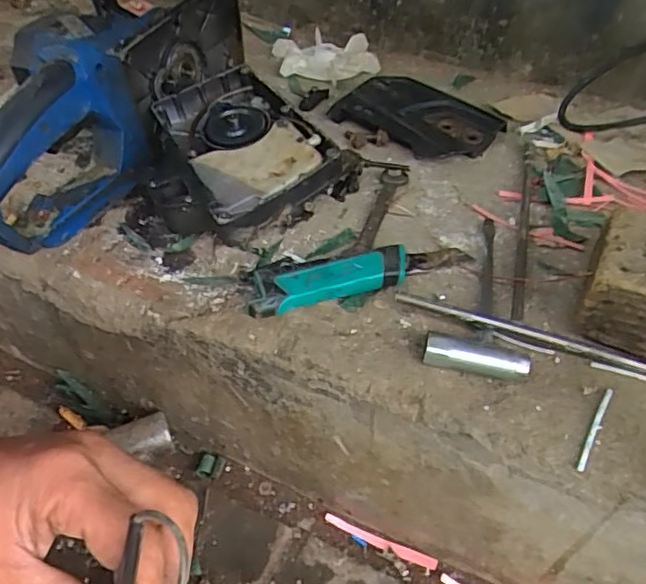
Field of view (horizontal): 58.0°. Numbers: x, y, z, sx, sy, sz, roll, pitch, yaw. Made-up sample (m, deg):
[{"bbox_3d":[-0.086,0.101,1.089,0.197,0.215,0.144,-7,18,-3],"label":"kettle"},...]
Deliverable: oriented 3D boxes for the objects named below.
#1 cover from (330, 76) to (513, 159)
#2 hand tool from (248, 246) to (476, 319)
[{"bbox_3d":[0.101,-0.190,0.635,0.164,0.038,0.098,31,51,27],"label":"cover"},{"bbox_3d":[0.029,-0.017,0.455,0.178,0.029,0.032,-14,46,-15],"label":"hand tool"}]

